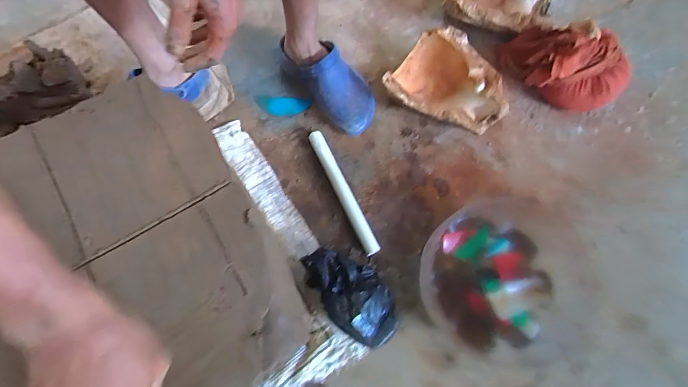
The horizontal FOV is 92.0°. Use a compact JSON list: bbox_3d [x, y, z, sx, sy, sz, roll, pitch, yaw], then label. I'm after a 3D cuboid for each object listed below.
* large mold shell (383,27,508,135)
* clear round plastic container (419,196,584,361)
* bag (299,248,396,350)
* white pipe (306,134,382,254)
[{"bbox_3d":[0.204,-0.205,0.672,0.230,0.088,0.184,40,77,13],"label":"large mold shell"},{"bbox_3d":[0.268,0.142,0.553,0.268,0.087,0.250,0,72,1],"label":"clear round plastic container"},{"bbox_3d":[0.014,0.163,0.549,0.105,0.086,0.186,-37,75,-9],"label":"bag"},{"bbox_3d":[-0.002,-0.005,0.643,0.029,0.028,0.264,-25,73,-7],"label":"white pipe"}]

